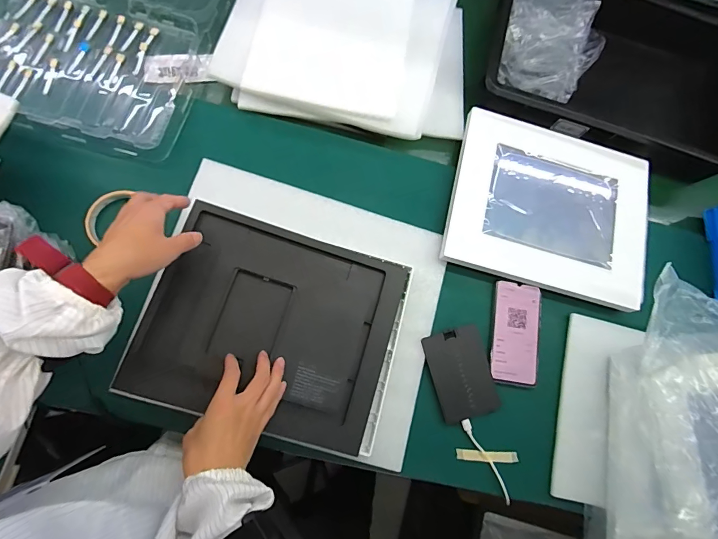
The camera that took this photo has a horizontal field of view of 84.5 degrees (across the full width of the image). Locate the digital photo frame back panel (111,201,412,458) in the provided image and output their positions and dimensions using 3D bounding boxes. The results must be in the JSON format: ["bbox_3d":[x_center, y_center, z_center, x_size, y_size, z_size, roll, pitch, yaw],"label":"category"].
[{"bbox_3d":[-0.107,0.072,0.505,0.309,0.019,0.247,17,75,-5],"label":"digital photo frame back panel"}]

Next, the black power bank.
[{"bbox_3d":[0.141,0.143,0.544,0.084,0.012,0.119,-14,79,-12],"label":"black power bank"}]

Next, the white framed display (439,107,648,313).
[{"bbox_3d":[0.287,-0.094,0.594,0.296,0.022,0.247,16,75,-5],"label":"white framed display"}]

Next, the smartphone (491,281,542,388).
[{"bbox_3d":[0.226,0.092,0.569,0.067,0.007,0.144,10,75,-6],"label":"smartphone"}]

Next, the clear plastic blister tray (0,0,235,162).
[{"bbox_3d":[-0.371,-0.408,0.603,0.344,0.036,0.482,10,75,-6],"label":"clear plastic blister tray"}]

